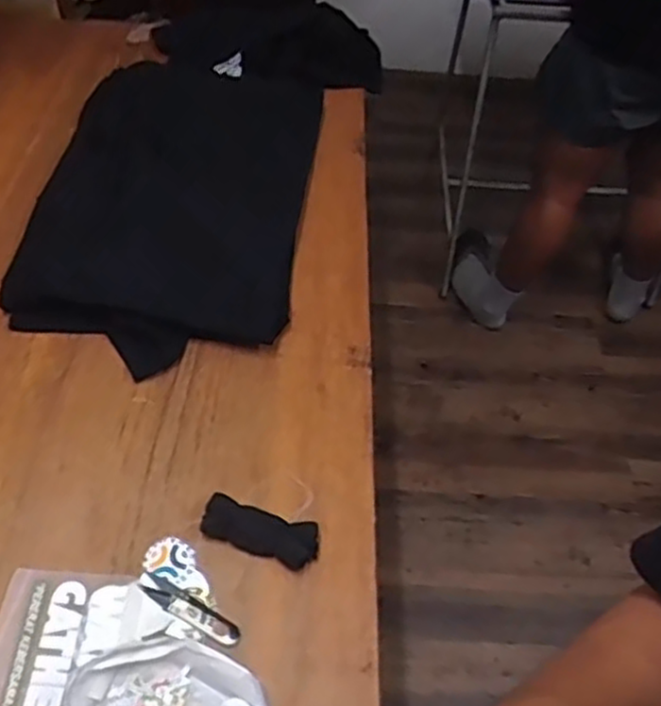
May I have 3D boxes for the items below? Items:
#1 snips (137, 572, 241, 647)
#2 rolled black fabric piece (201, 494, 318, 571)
[{"bbox_3d":[-0.148,0.269,0.782,0.121,0.014,0.029,27,56,14],"label":"snips"},{"bbox_3d":[-0.078,0.199,0.829,0.129,0.026,0.048,16,55,6],"label":"rolled black fabric piece"}]

